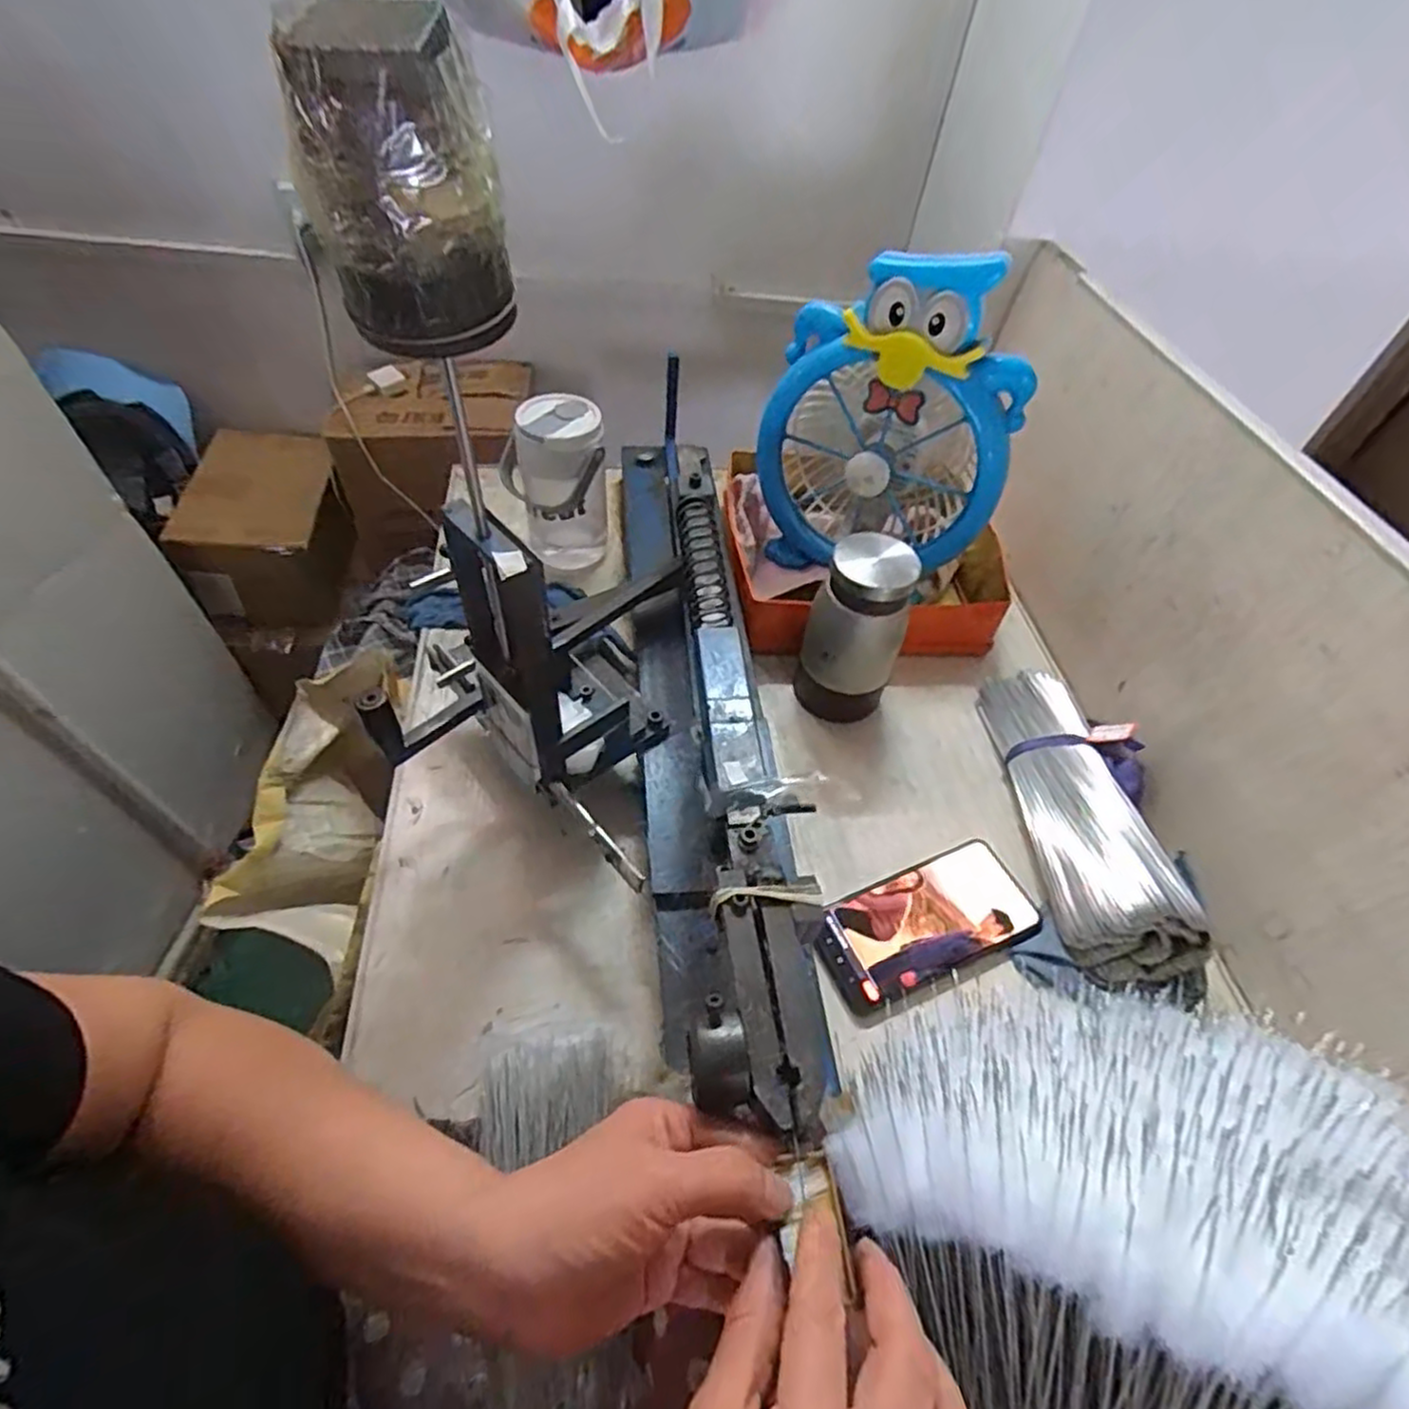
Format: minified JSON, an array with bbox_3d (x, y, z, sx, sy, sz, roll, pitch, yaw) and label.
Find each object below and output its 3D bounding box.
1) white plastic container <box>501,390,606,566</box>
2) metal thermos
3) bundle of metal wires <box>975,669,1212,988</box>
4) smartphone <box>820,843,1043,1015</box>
[{"bbox_3d":[-0.142,-0.203,0.694,0.095,0.156,0.077,-5,52,-10],"label":"white plastic container"},{"bbox_3d":[0.124,-0.056,0.594,0.077,0.160,0.060,23,53,12],"label":"metal thermos"},{"bbox_3d":[0.289,0.078,0.564,0.081,0.062,0.266,-2,52,-7],"label":"bundle of metal wires"},{"bbox_3d":[0.159,0.159,0.520,0.164,0.016,0.075,-16,55,-18],"label":"smartphone"}]

